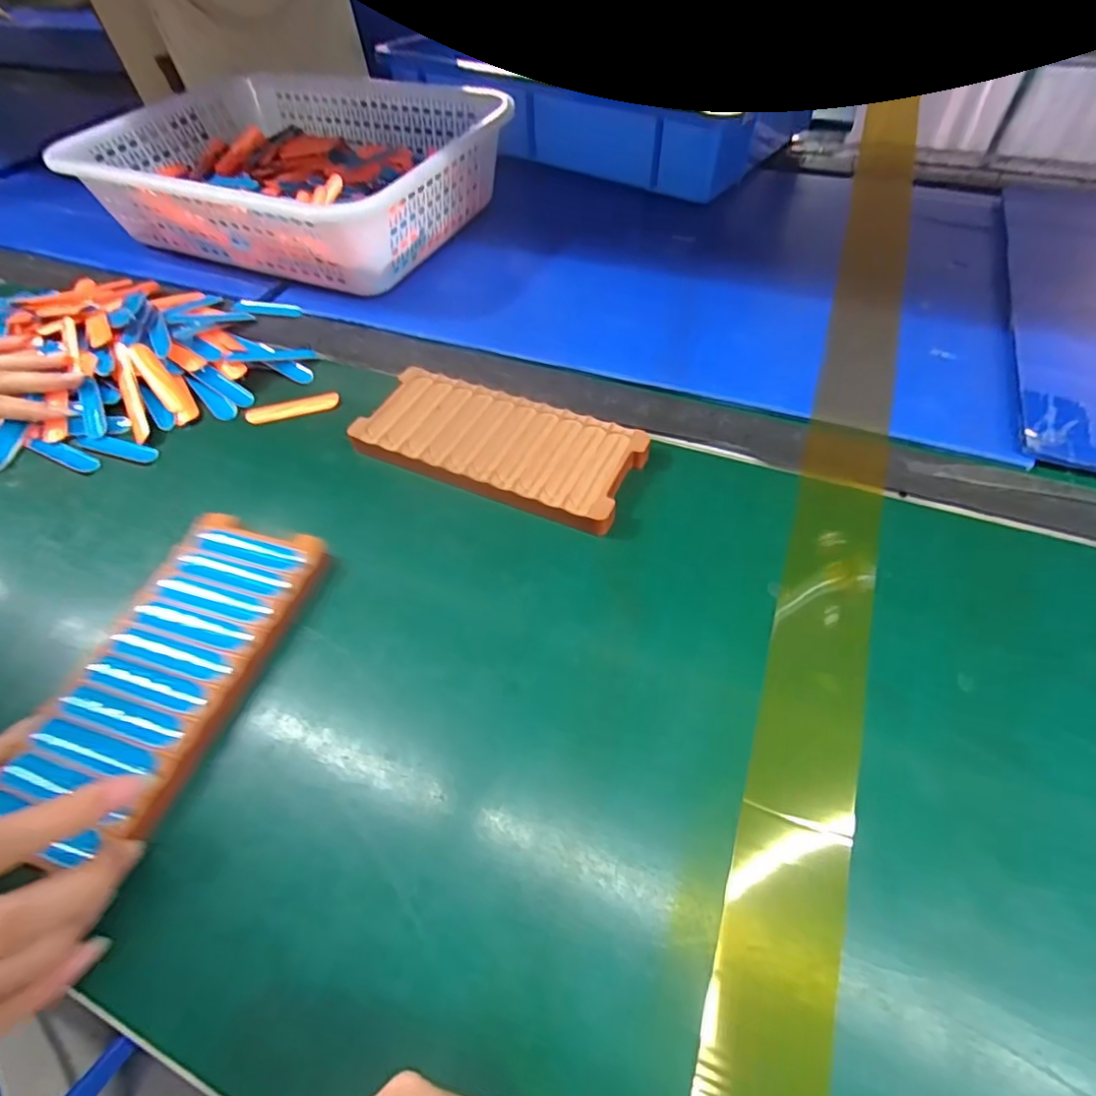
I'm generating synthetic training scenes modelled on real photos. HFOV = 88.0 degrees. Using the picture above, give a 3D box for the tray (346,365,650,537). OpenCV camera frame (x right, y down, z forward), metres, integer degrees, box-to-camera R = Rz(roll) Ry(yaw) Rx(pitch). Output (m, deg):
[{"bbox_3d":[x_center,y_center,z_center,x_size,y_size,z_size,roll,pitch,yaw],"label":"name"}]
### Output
[{"bbox_3d":[-0.032,-0.064,0.352,0.172,0.013,0.080,19,58,18],"label":"tray"}]

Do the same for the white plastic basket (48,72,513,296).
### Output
[{"bbox_3d":[-0.232,-0.353,0.535,0.347,0.077,0.253,21,59,19],"label":"white plastic basket"}]

